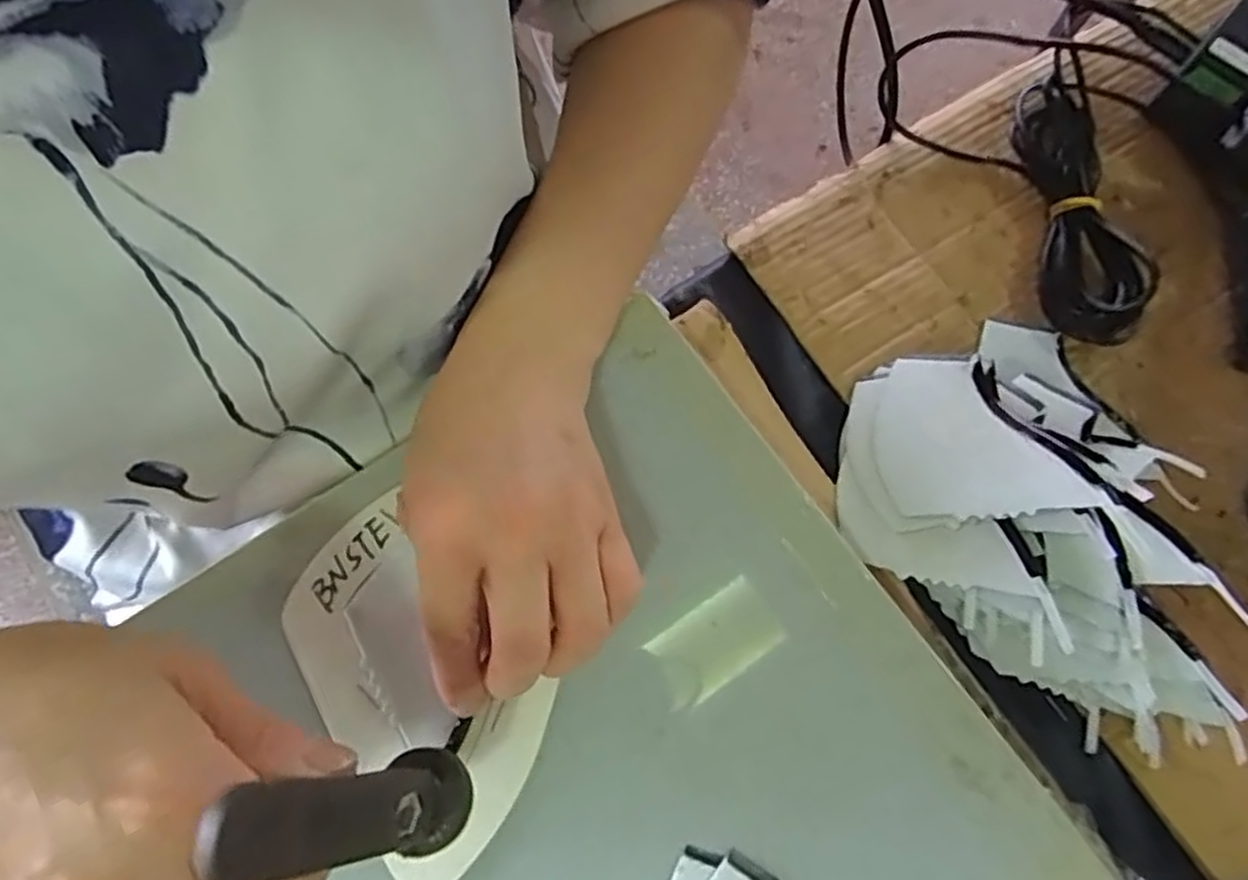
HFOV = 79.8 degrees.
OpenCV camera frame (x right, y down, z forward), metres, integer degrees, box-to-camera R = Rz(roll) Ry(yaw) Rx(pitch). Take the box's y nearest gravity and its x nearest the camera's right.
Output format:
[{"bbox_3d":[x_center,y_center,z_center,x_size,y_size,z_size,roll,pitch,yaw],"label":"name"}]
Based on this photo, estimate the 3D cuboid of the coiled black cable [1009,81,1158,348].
[{"bbox_3d":[0.228,-0.117,0.376,0.038,0.029,0.145,0,70,-1],"label":"coiled black cable"}]

